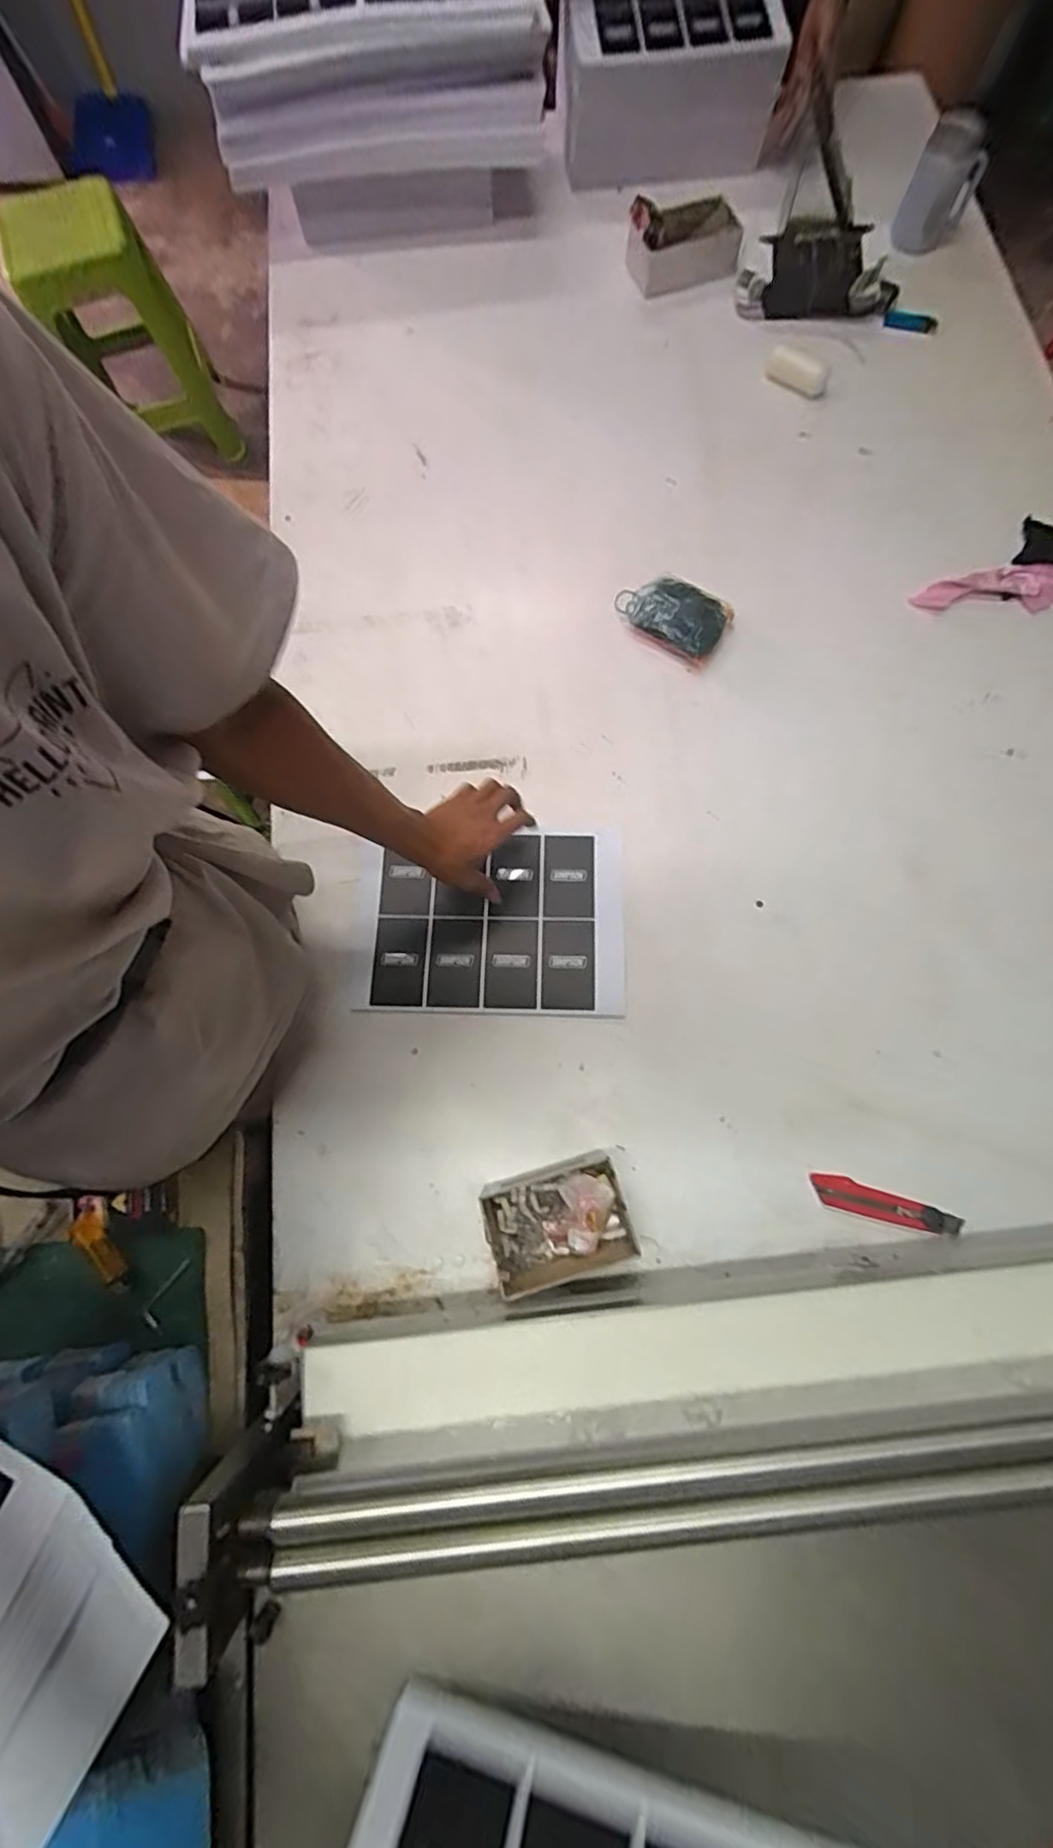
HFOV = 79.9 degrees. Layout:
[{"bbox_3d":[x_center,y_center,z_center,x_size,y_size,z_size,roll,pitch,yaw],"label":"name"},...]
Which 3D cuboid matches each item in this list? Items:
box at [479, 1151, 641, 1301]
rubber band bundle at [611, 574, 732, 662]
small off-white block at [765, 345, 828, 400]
[{"bbox_3d":[0.029,0.307,0.650,0.146,0.069,0.102,-18,74,-4],"label":"box"},{"bbox_3d":[0.200,-0.426,0.864,0.160,0.041,0.094,37,78,11],"label":"rubber band bundle"},{"bbox_3d":[0.427,-0.868,0.992,0.096,0.032,0.044,33,77,11],"label":"small off-white block"}]

